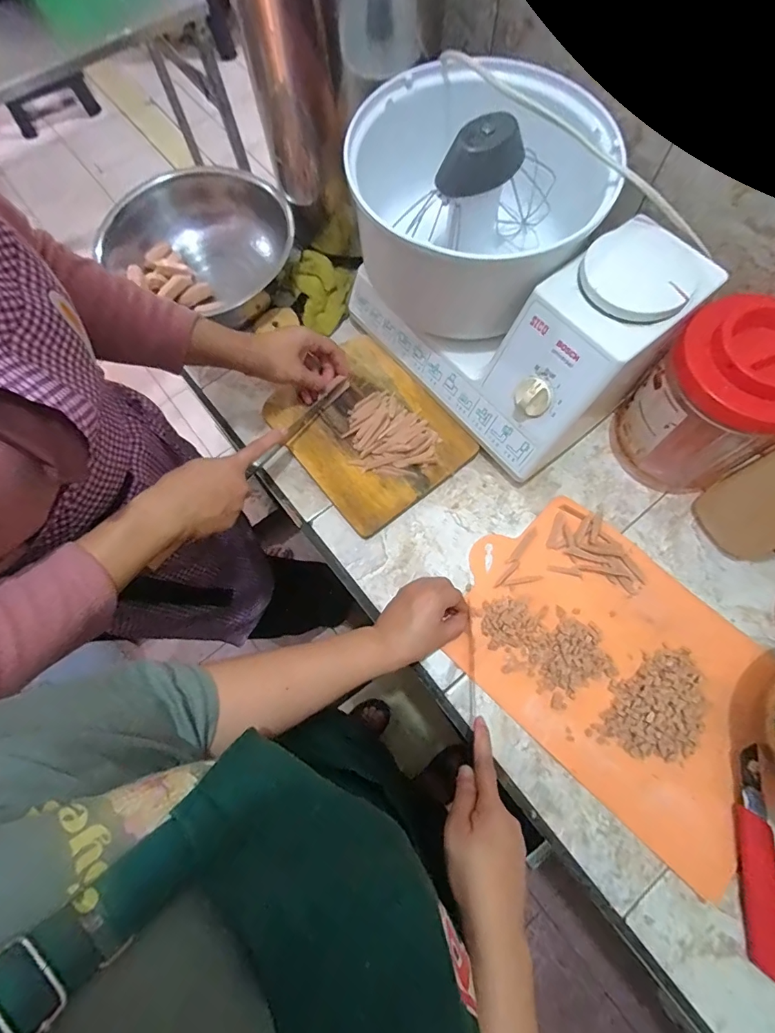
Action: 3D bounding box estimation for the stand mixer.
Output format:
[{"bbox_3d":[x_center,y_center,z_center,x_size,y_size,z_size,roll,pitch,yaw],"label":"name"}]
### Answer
[{"bbox_3d":[0.132,-0.277,0.516,0.236,0.232,0.370,-38,77,-11],"label":"stand mixer"}]

